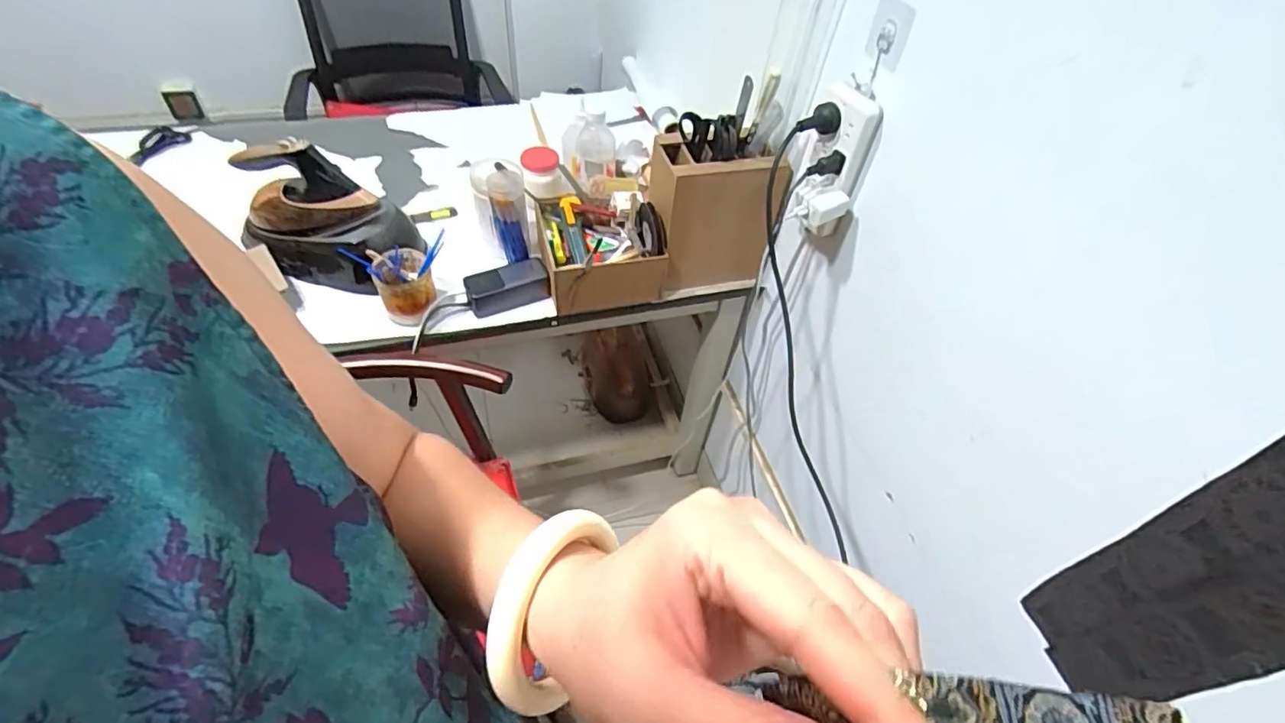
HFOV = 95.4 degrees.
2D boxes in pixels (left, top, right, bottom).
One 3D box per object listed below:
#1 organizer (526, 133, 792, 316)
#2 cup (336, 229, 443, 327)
[{"bbox_3d":[0.016,-0.228,0.959,0.388,0.247,0.148,-5,51,-9],"label":"organizer"},{"bbox_3d":[-0.369,-0.123,0.921,0.133,0.130,0.078,-23,56,-22],"label":"cup"}]

